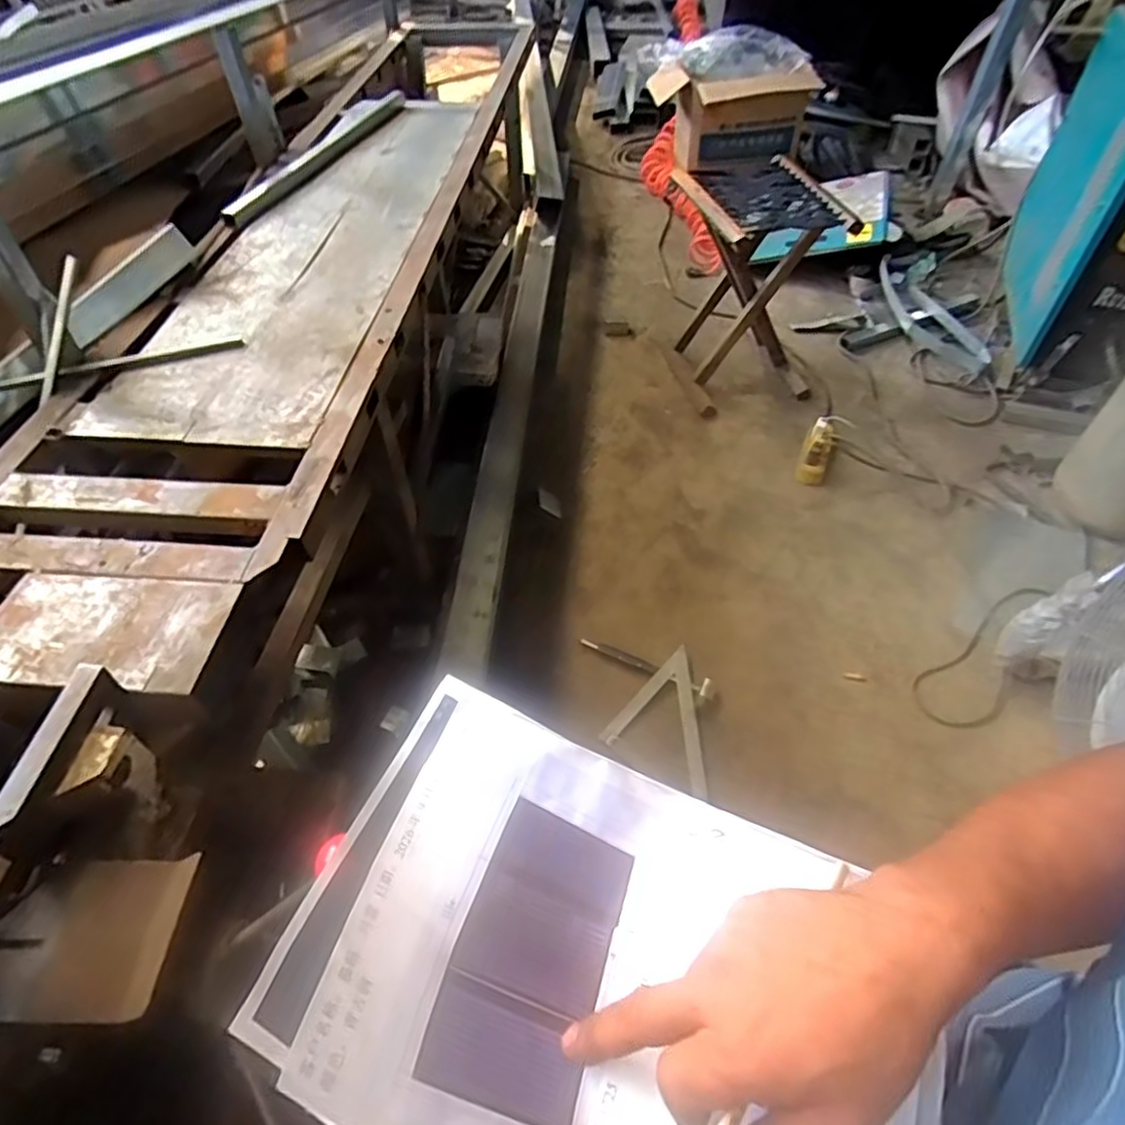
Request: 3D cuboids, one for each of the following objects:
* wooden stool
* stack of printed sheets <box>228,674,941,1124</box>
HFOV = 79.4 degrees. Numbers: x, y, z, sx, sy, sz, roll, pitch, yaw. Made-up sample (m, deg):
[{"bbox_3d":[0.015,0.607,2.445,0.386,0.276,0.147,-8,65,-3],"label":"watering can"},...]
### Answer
[{"bbox_3d":[0.413,-0.636,1.547,0.291,0.414,0.351,-12,51,-9],"label":"wooden stool"},{"bbox_3d":[0.035,0.205,0.336,0.321,0.084,0.208,20,53,16],"label":"stack of printed sheets"}]

